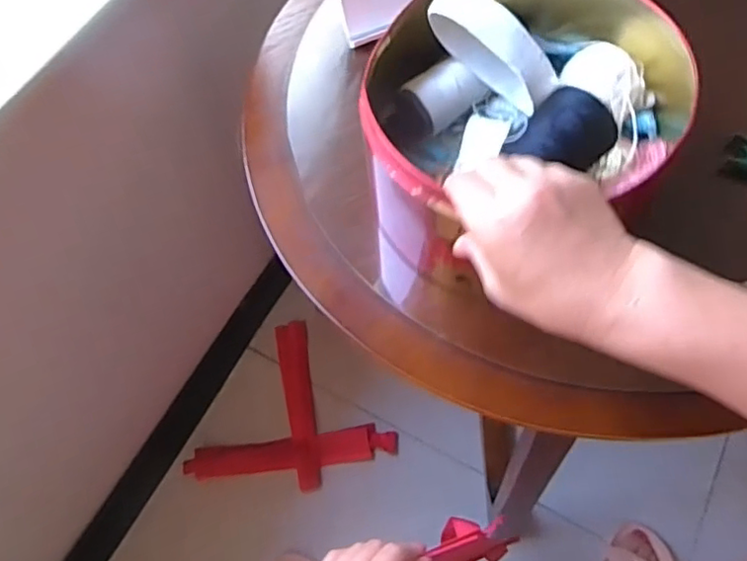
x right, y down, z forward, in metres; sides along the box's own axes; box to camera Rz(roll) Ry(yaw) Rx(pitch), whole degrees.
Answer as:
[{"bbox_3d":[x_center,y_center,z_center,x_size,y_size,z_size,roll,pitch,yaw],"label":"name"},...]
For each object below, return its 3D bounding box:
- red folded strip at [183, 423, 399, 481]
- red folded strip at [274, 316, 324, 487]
[{"bbox_3d":[-0.129,0.278,0.974,0.332,0.025,0.053,-8,63,-1],"label":"red folded strip"},{"bbox_3d":[-0.124,0.202,1.011,0.052,0.015,0.278,-10,63,-2],"label":"red folded strip"}]

